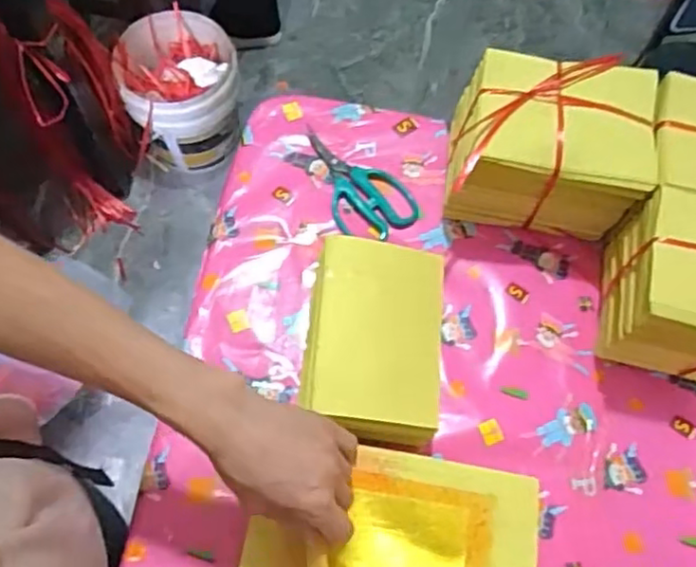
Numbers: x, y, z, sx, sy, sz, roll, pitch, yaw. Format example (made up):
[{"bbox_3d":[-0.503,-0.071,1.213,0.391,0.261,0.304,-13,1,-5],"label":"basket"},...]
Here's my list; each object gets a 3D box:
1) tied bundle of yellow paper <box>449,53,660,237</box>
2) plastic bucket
[{"bbox_3d":[0.188,-0.126,0.629,0.172,0.126,0.127,4,68,-1],"label":"tied bundle of yellow paper"},{"bbox_3d":[-0.369,-0.415,1.486,0.252,0.274,0.230,-4,68,-4],"label":"plastic bucket"}]

